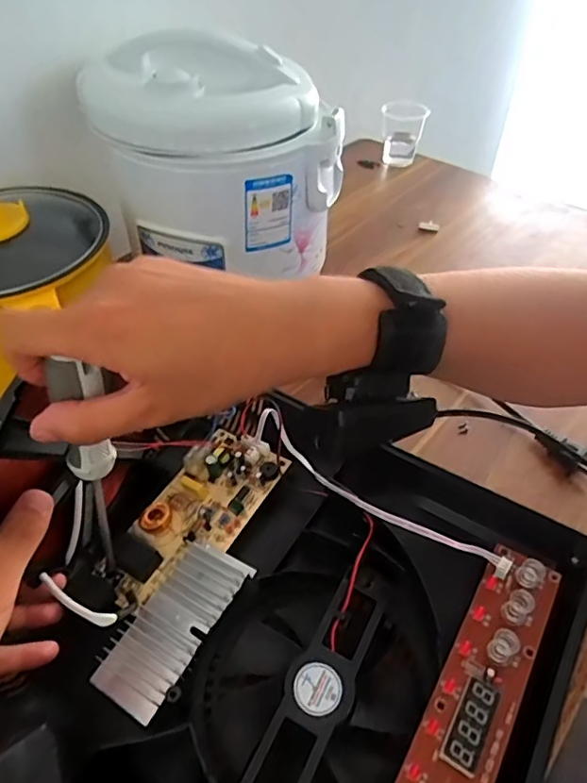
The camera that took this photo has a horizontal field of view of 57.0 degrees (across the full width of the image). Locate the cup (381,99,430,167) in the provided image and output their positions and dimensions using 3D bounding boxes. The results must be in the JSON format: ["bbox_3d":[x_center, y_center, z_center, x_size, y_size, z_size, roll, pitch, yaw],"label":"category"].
[{"bbox_3d":[0.165,-0.397,0.826,0.062,0.082,0.057,-1,47,1],"label":"cup"}]

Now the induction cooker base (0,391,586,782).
[{"bbox_3d":[-0.006,0.136,0.332,0.299,0.058,0.264,24,50,25],"label":"induction cooker base"}]

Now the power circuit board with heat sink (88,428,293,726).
[{"bbox_3d":[-0.070,0.104,0.358,0.091,0.030,0.182,22,51,20],"label":"power circuit board with heat sink"}]

